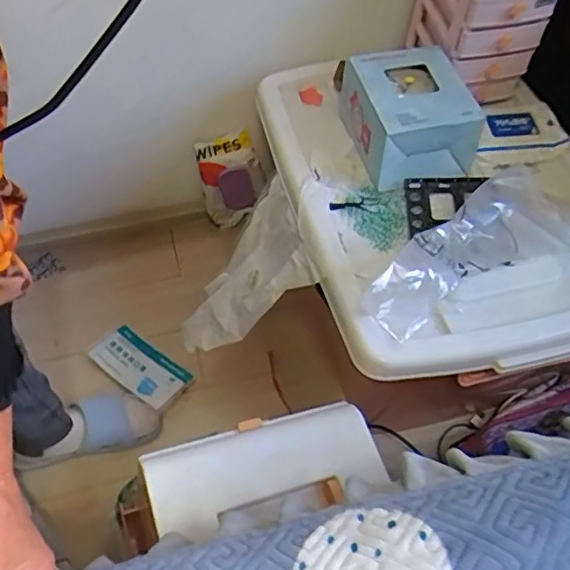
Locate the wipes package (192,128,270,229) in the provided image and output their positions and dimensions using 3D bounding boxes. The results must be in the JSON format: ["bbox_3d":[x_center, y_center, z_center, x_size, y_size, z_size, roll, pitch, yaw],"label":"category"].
[{"bbox_3d":[-0.107,-0.213,1.212,0.127,0.206,0.049,-8,53,-3],"label":"wipes package"}]

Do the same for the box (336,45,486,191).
[{"bbox_3d":[0.178,-0.255,0.872,0.154,0.130,0.178,-12,53,-5],"label":"box"}]

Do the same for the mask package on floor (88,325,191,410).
[{"bbox_3d":[-0.270,0.149,1.092,0.185,0.013,0.095,30,60,24],"label":"mask package on floor"}]

